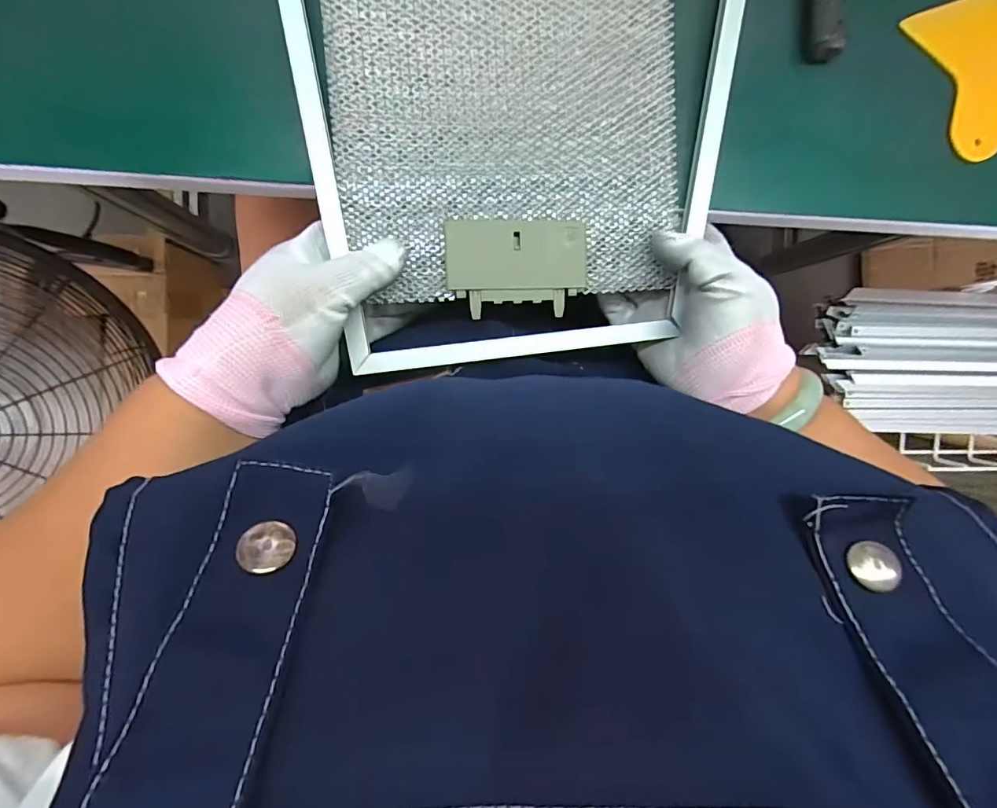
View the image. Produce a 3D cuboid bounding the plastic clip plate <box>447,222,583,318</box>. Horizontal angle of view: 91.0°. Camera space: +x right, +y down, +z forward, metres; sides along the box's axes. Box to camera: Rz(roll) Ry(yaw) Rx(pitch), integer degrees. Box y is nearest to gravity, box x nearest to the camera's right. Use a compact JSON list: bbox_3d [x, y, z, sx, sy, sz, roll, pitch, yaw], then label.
[{"bbox_3d":[0.012,-0.083,0.298,0.084,0.005,0.054,-3,96,-6],"label":"plastic clip plate"}]

